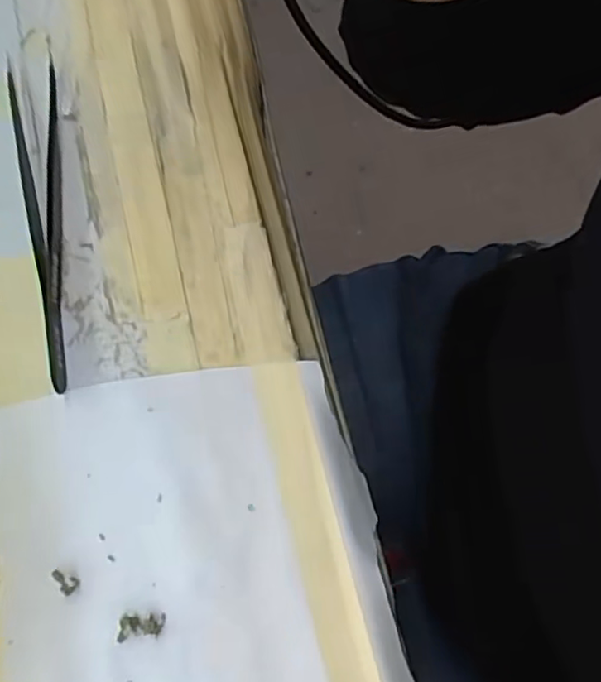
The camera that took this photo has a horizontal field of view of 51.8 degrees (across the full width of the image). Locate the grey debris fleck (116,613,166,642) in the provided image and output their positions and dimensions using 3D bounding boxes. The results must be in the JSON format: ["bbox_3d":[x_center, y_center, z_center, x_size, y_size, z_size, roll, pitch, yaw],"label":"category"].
[{"bbox_3d":[-0.046,0.082,0.176,0.013,0.004,0.007,-2,73,-1],"label":"grey debris fleck"}]

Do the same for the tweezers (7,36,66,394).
[{"bbox_3d":[-0.089,-0.045,0.213,0.015,0.005,0.128,-10,74,-4],"label":"tweezers"}]

